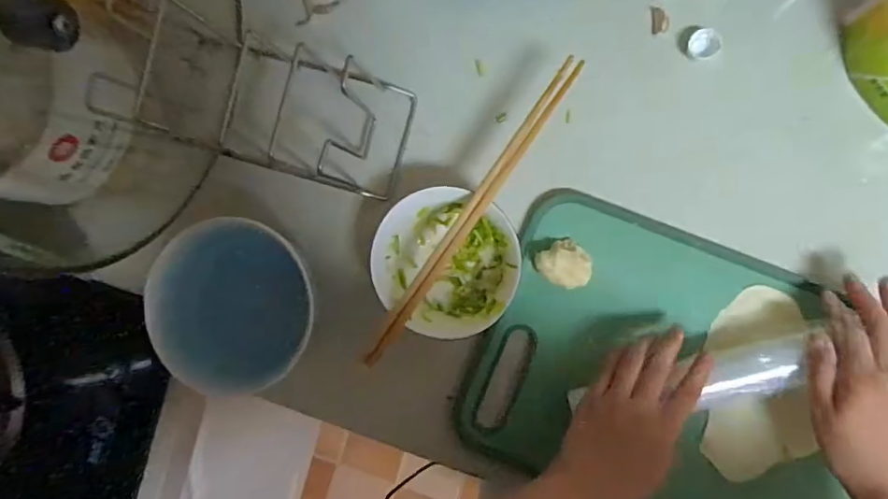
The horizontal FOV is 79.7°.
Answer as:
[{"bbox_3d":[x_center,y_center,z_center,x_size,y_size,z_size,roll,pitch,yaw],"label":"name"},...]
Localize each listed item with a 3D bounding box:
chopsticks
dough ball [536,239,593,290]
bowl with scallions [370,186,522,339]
[{"bbox_3d":[0.021,-0.027,0.430,0.015,0.010,0.288,35,95,6],"label":"chopsticks"},{"bbox_3d":[0.104,0.012,0.459,0.046,0.029,0.038,32,95,7],"label":"dough ball"},{"bbox_3d":[0.004,0.010,0.463,0.123,0.052,0.116,0,91,8],"label":"bowl with scallions"}]

